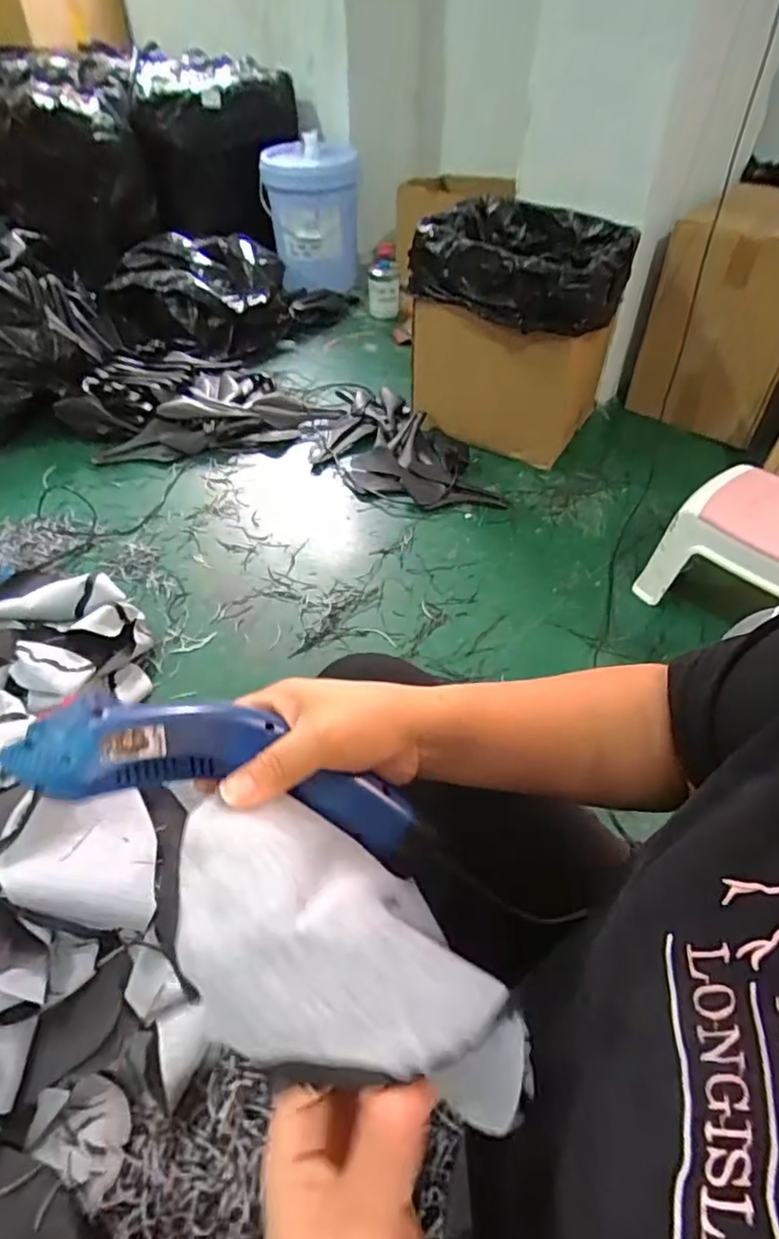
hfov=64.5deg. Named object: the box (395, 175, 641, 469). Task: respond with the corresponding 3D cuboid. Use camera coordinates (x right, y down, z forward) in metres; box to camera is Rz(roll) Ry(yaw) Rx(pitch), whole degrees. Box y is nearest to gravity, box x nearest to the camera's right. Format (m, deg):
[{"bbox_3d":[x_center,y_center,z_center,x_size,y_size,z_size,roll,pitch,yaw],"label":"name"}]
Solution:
[{"bbox_3d":[0.299,-0.674,1.426,0.414,0.424,0.380,20,52,19],"label":"box"}]

